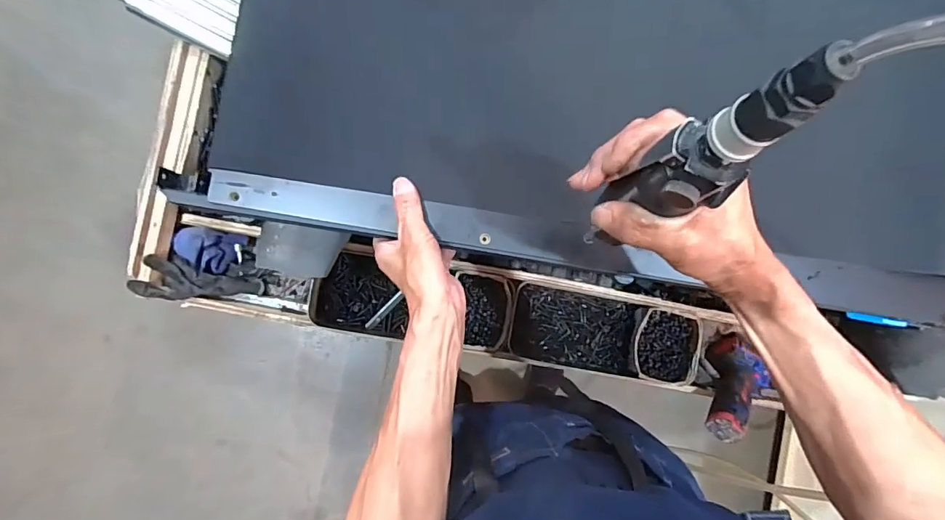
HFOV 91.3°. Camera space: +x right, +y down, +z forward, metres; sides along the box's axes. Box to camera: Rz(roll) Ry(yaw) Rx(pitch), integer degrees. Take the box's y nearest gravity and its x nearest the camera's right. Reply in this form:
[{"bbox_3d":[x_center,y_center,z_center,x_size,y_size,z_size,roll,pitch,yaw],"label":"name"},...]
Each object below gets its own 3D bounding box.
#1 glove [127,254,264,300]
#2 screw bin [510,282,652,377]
[{"bbox_3d":[-0.453,0.034,0.769,0.194,0.043,0.069,7,87,-17],"label":"glove"},{"bbox_3d":[0.170,0.116,0.778,0.217,0.055,0.123,10,86,-4],"label":"screw bin"}]

